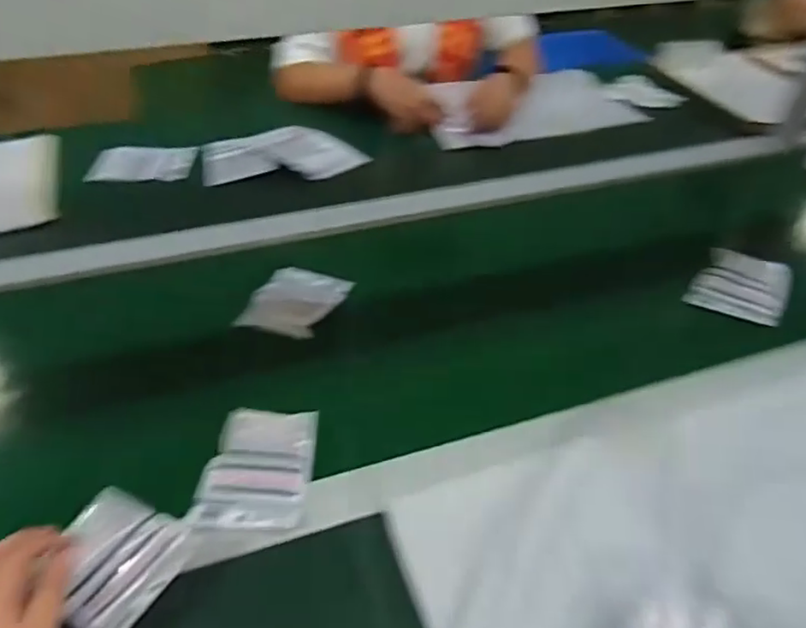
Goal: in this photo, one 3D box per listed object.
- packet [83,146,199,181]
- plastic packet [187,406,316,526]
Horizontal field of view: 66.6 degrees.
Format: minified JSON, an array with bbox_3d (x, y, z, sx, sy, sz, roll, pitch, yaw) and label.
[{"bbox_3d":[-0.423,-0.249,1.006,0.159,0.009,0.094,-3,50,-15],"label":"packet"},{"bbox_3d":[-0.140,0.149,0.590,0.102,0.022,0.126,1,43,0],"label":"plastic packet"}]

